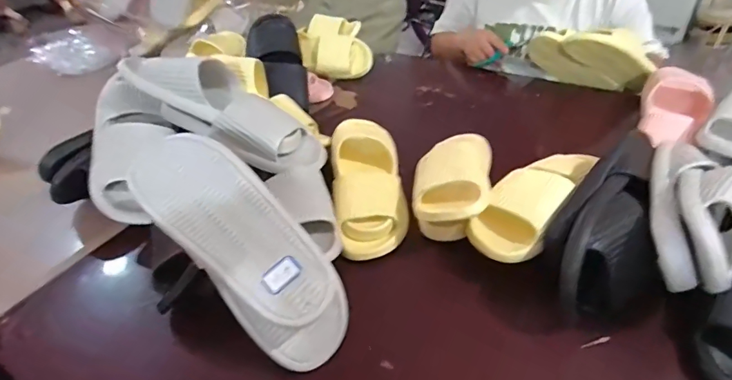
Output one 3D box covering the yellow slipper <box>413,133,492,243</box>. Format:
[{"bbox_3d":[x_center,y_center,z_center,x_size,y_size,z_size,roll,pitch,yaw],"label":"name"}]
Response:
[{"bbox_3d":[0.128,-0.019,0.630,0.100,0.069,0.208,6,41,14],"label":"yellow slipper"}]

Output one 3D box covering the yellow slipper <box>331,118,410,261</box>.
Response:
[{"bbox_3d":[0.002,-0.025,0.658,0.103,0.056,0.264,-5,53,1],"label":"yellow slipper"}]

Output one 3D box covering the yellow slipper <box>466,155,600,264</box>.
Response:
[{"bbox_3d":[0.233,-0.001,0.577,0.089,0.057,0.241,27,50,34],"label":"yellow slipper"}]

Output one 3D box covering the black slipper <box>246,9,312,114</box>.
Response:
[{"bbox_3d":[-0.174,-0.259,0.858,0.107,0.086,0.239,-15,62,-11],"label":"black slipper"}]

